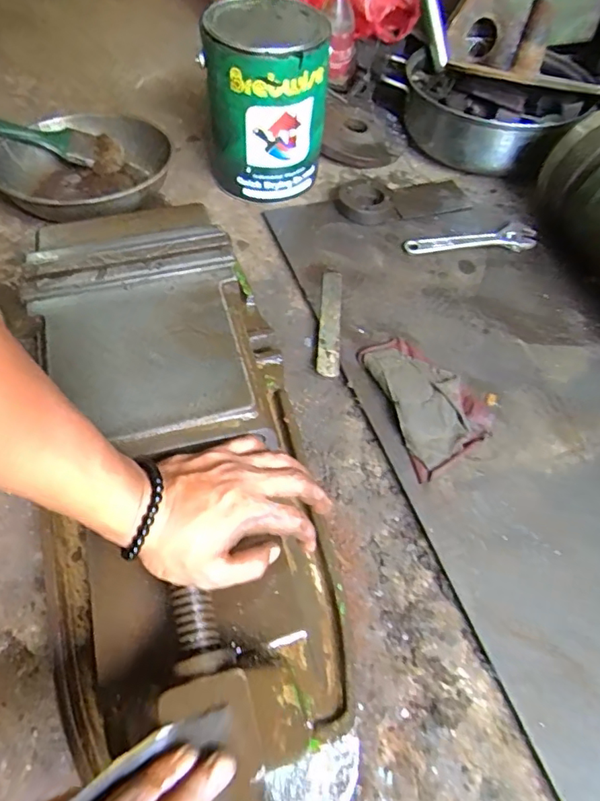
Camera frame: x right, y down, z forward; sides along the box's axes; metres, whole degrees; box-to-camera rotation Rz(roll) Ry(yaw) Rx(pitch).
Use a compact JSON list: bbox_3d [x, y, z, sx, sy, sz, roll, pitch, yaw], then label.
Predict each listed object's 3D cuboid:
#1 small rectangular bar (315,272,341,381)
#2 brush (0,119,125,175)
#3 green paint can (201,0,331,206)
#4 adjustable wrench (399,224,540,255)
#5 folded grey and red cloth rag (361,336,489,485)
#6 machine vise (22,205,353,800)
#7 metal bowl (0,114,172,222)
[{"bbox_3d":[0.036,-0.098,0.630,0.026,0.011,0.161,5,54,0],"label":"small rectangular bar"},{"bbox_3d":[-0.368,-0.381,0.756,0.204,0.032,0.052,8,53,-20],"label":"brush"},{"bbox_3d":[-0.050,-0.406,0.716,0.163,0.207,0.152,-5,54,-6],"label":"green paint can"},{"bbox_3d":[0.243,-0.222,0.725,0.194,0.009,0.048,-11,55,-10],"label":"adjustable wrench"},{"bbox_3d":[0.139,-0.003,0.568,0.101,0.028,0.170,-14,56,-13],"label":"folded grey and red cloth rag"},{"bbox_3d":[-0.124,0.027,0.440,0.225,0.134,0.510,-13,66,-9],"label":"machine vise"},{"bbox_3d":[-0.304,-0.327,0.749,0.238,0.082,0.247,1,54,-2],"label":"metal bowl"}]

